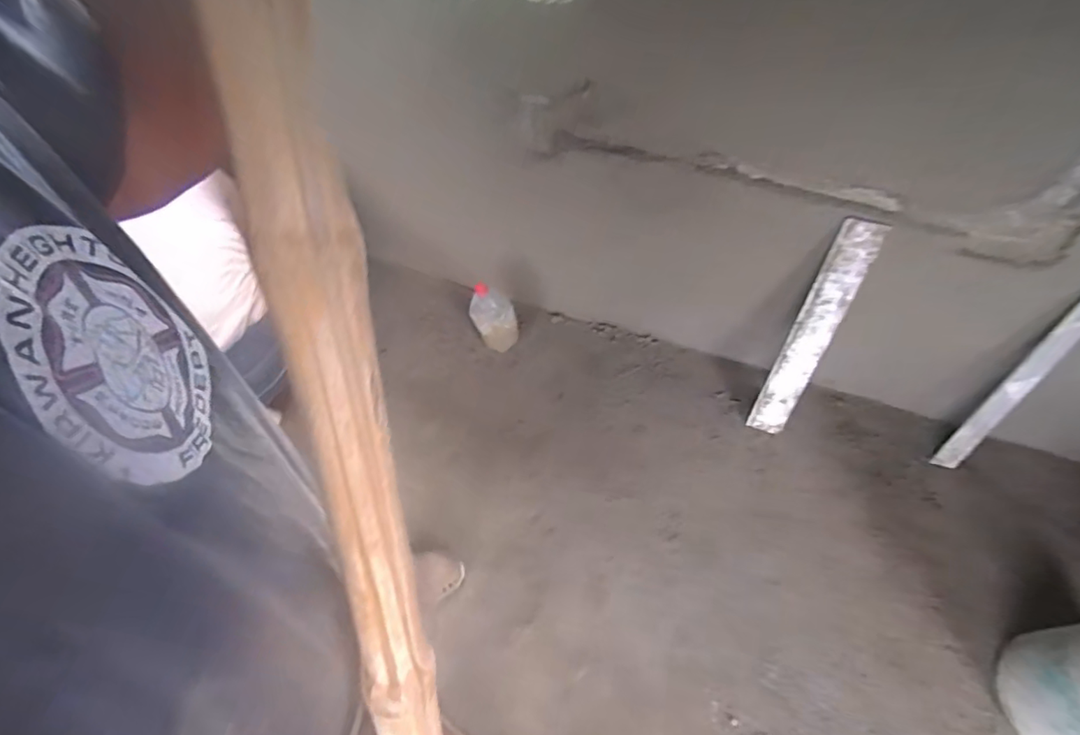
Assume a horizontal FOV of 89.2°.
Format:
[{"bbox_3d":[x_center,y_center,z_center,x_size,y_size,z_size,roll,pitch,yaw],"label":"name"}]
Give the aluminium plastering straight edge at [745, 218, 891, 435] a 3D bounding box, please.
[{"bbox_3d":[0.598,-0.058,1.227,0.083,0.588,0.019,25,47,20],"label":"aluminium plastering straight edge"}]

